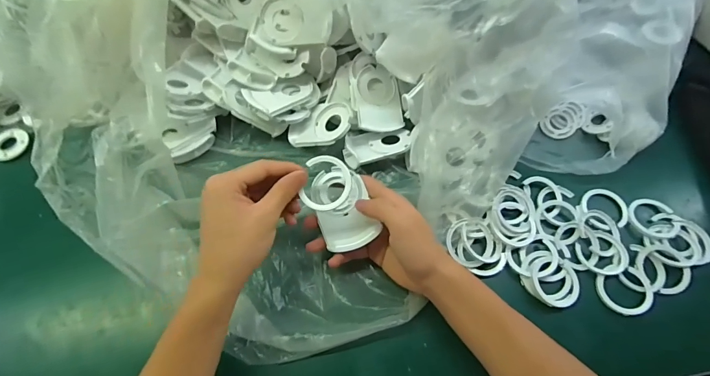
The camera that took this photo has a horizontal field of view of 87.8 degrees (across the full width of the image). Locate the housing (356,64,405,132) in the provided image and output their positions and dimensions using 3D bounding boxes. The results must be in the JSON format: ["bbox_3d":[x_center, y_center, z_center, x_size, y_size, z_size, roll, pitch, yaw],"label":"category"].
[{"bbox_3d":[0.028,-0.109,0.457,0.057,0.018,0.082,-2,79,-13],"label":"housing"}]

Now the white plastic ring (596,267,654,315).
[{"bbox_3d":[0.282,0.107,0.382,0.052,0.009,0.044,-14,54,-2],"label":"white plastic ring"}]

